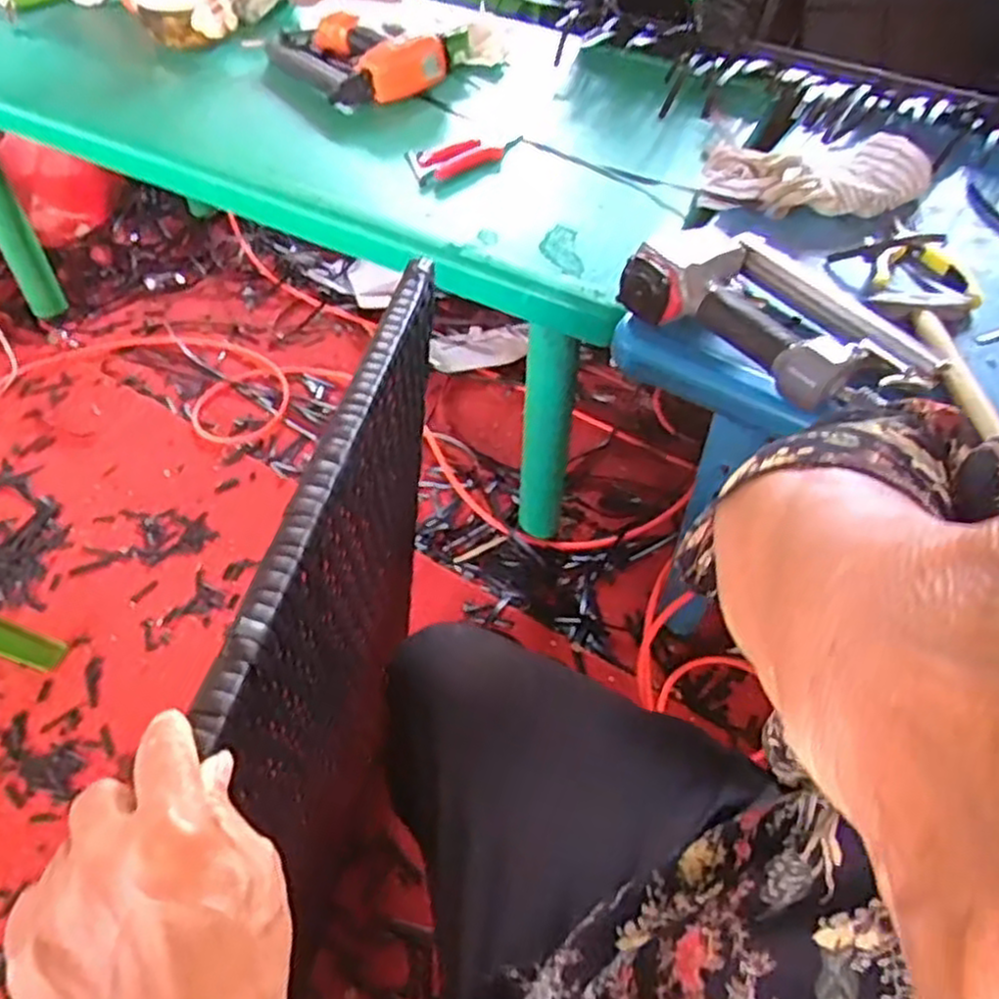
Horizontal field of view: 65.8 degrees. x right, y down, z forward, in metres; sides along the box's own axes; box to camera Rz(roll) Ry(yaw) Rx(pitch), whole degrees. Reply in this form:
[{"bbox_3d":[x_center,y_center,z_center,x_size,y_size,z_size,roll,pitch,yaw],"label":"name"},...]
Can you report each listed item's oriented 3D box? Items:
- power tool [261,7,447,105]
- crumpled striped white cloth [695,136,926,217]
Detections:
[{"bbox_3d":[-0.200,-0.597,1.029,0.165,0.055,0.239,-25,54,-22],"label":"power tool"},{"bbox_3d":[0.335,-0.335,0.808,0.232,0.048,0.096,-3,49,-5],"label":"crumpled striped white cloth"}]

